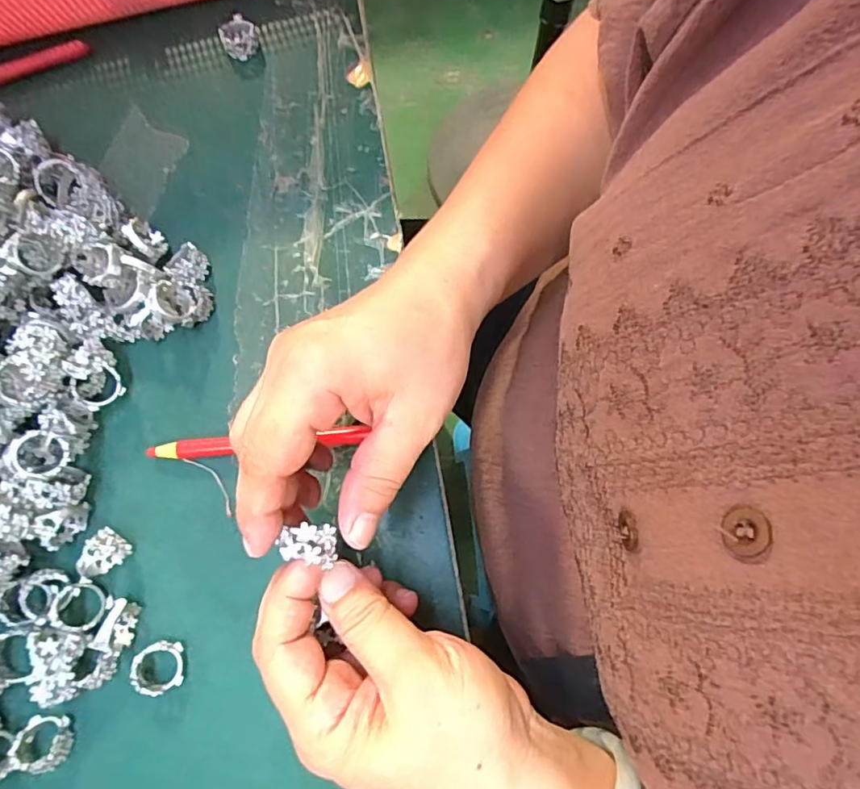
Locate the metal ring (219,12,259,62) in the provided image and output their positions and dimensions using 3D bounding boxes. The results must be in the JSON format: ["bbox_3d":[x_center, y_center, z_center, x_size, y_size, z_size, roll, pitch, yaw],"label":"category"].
[{"bbox_3d":[-0.114,-0.214,0.327,0.020,0.010,0.020,0,78,1],"label":"metal ring"}]

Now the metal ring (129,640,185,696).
[{"bbox_3d":[-0.126,0.127,0.254,0.022,0.010,0.021,1,75,-32],"label":"metal ring"}]

